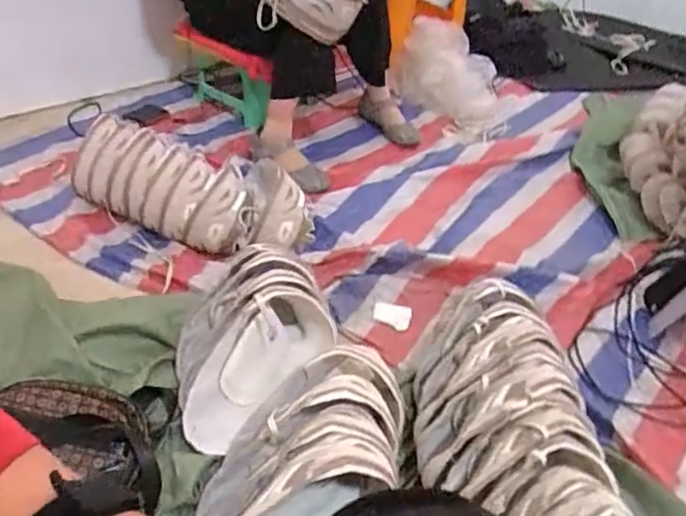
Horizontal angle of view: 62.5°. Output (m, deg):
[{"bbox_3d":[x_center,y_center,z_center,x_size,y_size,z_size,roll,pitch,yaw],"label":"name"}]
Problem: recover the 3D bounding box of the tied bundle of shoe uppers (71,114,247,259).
[{"bbox_3d":[-0.352,-0.143,1.116,0.396,0.174,0.144,28,45,21],"label":"tied bundle of shoe uppers"}]

